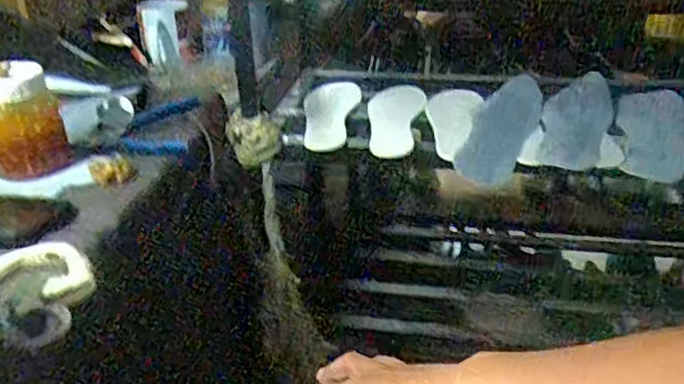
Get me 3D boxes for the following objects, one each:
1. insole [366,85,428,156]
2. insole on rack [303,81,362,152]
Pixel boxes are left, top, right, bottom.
[{"bbox_3d":[0.073,-0.099,0.861,0.075,0.026,0.204,1,27,6],"label":"insole"},{"bbox_3d":[-0.019,-0.108,0.883,0.073,0.022,0.225,2,27,7],"label":"insole on rack"}]

